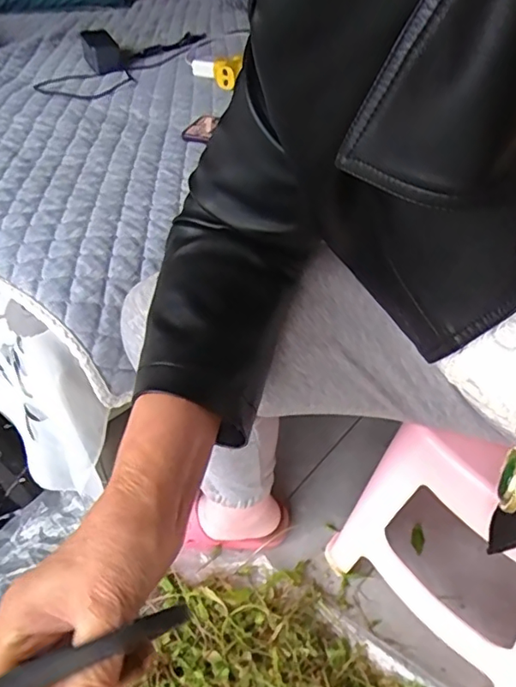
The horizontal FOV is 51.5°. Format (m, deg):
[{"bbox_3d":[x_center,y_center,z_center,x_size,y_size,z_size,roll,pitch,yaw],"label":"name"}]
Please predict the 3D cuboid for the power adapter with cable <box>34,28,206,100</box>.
[{"bbox_3d":[-0.272,-0.621,1.125,0.280,0.055,0.503,1,43,0],"label":"power adapter with cable"}]

